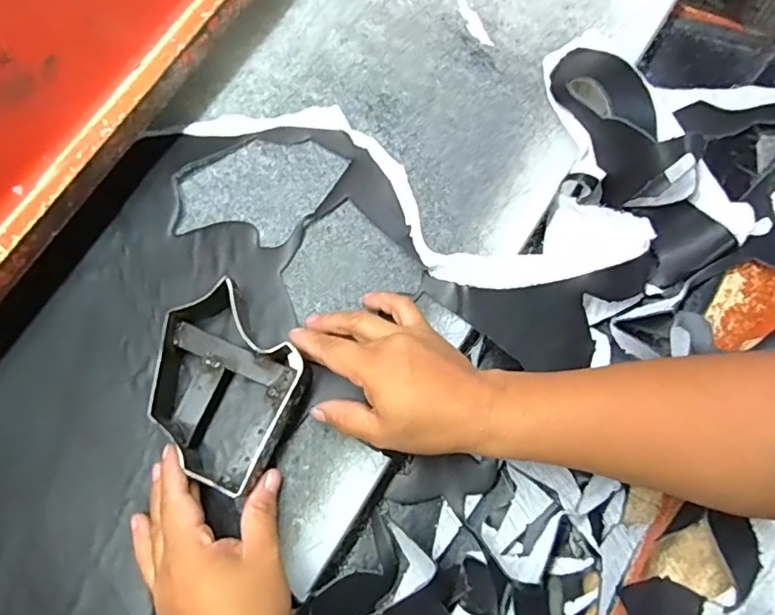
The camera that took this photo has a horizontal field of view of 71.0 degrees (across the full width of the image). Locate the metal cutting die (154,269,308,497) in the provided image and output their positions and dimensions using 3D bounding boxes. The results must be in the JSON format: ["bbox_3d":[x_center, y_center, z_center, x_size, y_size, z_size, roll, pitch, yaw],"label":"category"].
[{"bbox_3d":[-0.119,0.055,0.397,0.103,0.040,0.136,-44,77,-10],"label":"metal cutting die"}]

